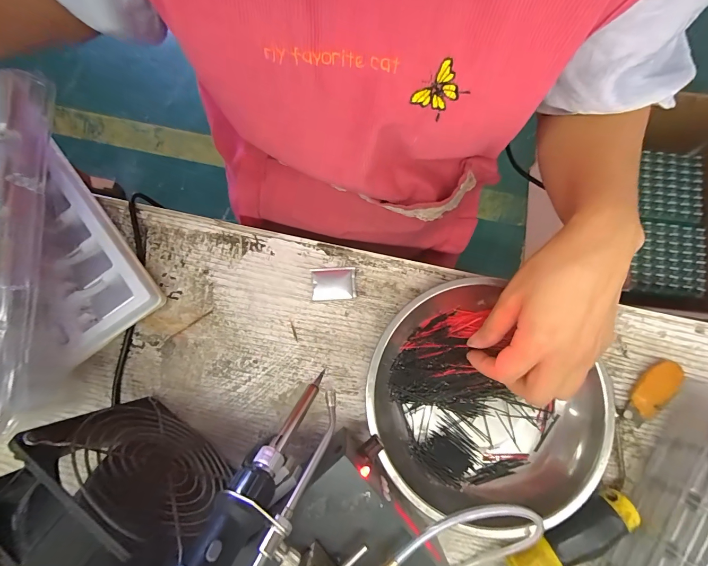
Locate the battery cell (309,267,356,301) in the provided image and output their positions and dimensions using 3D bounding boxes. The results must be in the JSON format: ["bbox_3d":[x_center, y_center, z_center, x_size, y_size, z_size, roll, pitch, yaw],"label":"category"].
[{"bbox_3d":[-0.019,0.000,0.298,0.039,0.009,0.030,-3,81,-1],"label":"battery cell"}]

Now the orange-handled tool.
[{"bbox_3d":[0.255,0.093,0.282,0.024,0.011,0.061,39,83,6],"label":"orange-handled tool"}]

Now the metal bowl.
[{"bbox_3d":[0.095,0.098,0.267,0.166,0.033,0.187,-40,83,-6],"label":"metal bowl"}]

